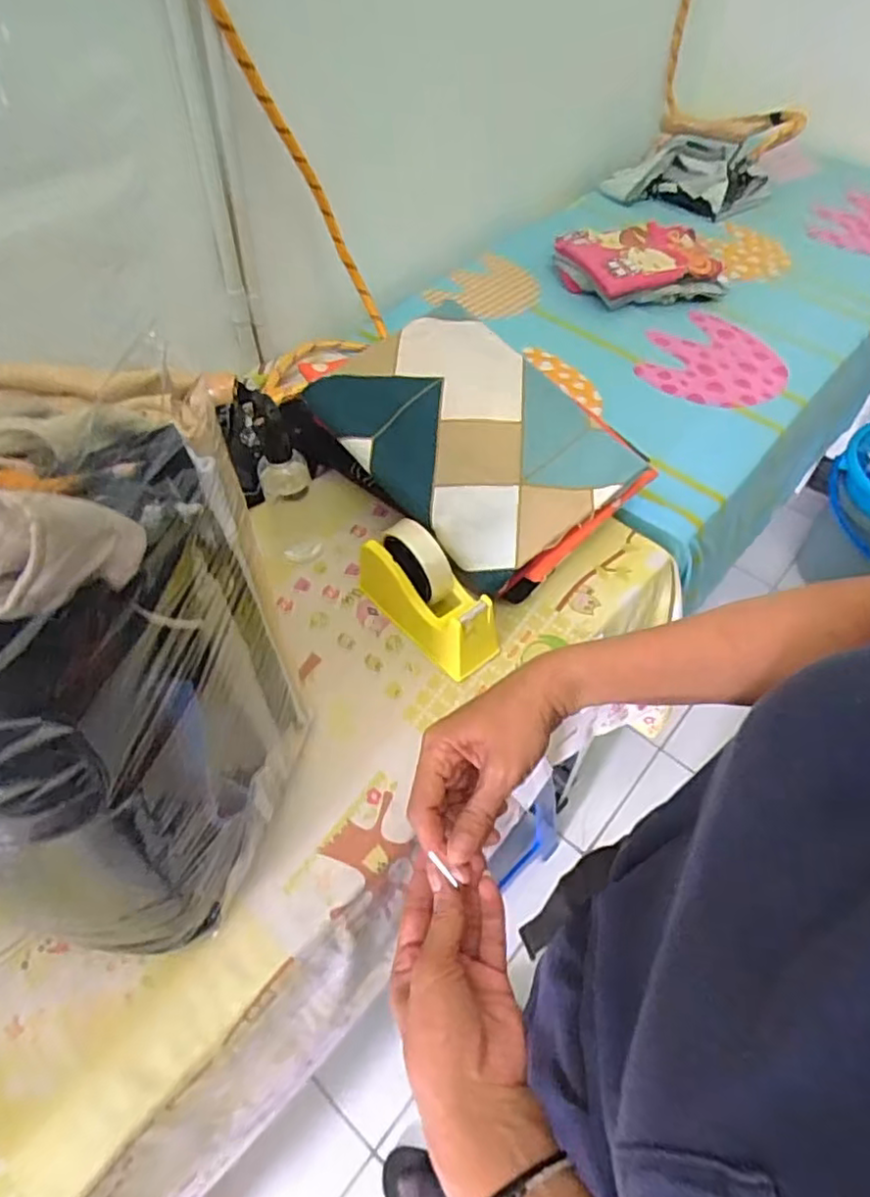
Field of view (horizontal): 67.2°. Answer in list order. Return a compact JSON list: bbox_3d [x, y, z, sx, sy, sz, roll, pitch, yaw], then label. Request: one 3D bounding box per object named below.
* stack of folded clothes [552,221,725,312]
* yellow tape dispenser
[{"bbox_3d":[0.333,-0.545,1.079,0.263,0.054,0.181,-6,54,-5],"label":"stack of folded clothes"},{"bbox_3d":[-0.011,-0.003,0.643,0.062,0.101,0.162,-35,61,-23],"label":"yellow tape dispenser"}]

